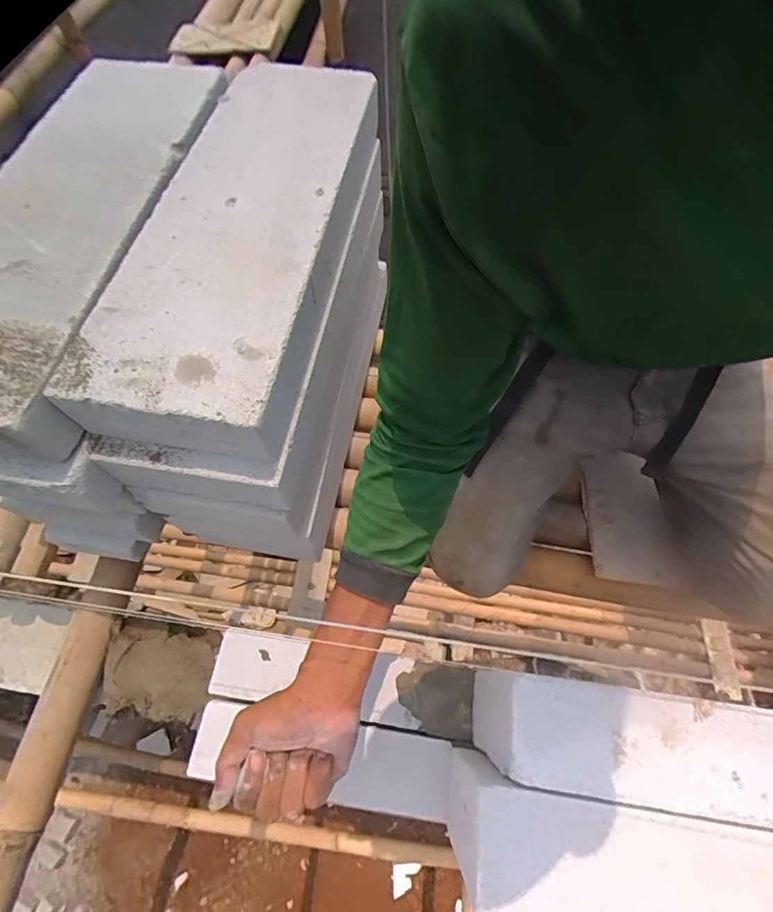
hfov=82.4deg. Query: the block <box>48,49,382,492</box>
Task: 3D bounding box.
[{"bbox_3d":[-0.157,-0.274,0.538,0.205,0.085,0.602,9,65,5],"label":"block"}]

